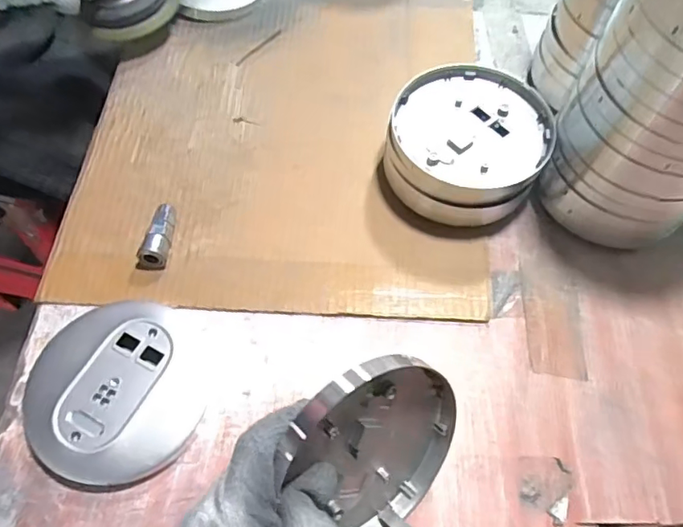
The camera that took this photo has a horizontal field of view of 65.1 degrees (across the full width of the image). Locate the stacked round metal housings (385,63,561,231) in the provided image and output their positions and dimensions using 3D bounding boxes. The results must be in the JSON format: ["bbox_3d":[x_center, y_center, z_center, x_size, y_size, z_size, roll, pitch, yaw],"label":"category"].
[{"bbox_3d":[0.114,-0.108,0.493,0.135,0.064,0.131,13,64,5],"label":"stacked round metal housings"}]

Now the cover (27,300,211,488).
[{"bbox_3d":[-0.169,0.094,0.409,0.127,0.021,0.133,0,64,-1],"label":"cover"}]

